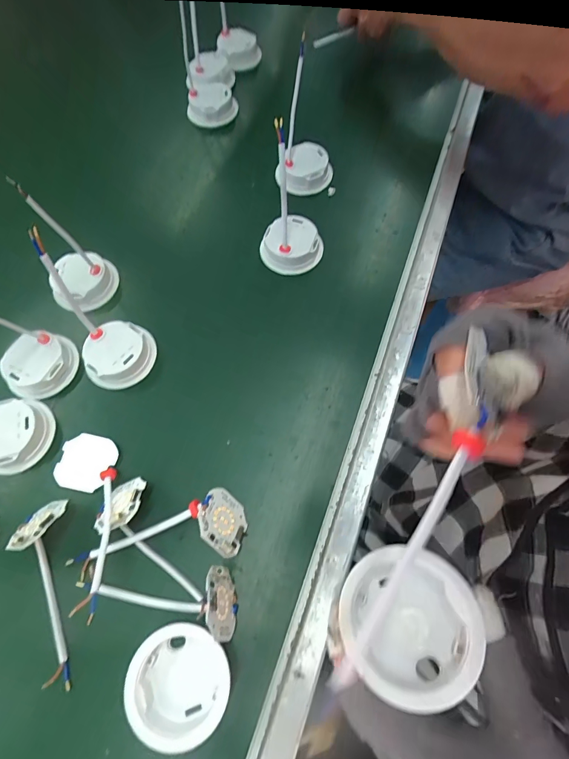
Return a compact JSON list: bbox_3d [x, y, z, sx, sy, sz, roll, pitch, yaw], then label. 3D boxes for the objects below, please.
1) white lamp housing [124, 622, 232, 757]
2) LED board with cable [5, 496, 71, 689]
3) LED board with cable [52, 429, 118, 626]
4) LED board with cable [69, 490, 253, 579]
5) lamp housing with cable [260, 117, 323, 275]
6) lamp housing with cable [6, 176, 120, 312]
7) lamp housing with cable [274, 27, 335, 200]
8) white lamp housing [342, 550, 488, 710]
[{"bbox_3d":[-0.077,0.220,0.276,0.068,0.023,0.071,-1,67,3],"label":"white lamp housing"},{"bbox_3d":[-0.195,0.167,0.295,0.043,0.034,0.138,-10,70,-2],"label":"LED board with cable"},{"bbox_3d":[-0.157,0.111,0.309,0.050,0.029,0.150,-26,50,-9],"label":"LED board with cable"},{"bbox_3d":[-0.103,0.136,0.300,0.147,0.045,0.055,-23,71,-7],"label":"LED board with cable"},{"bbox_3d":[0.009,-0.180,0.396,0.071,0.116,0.080,5,70,3],"label":"lamp housing with cable"},{"bbox_3d":[-0.224,-0.132,0.367,0.067,0.134,0.070,0,70,0],"label":"lamp housing with cable"},{"bbox_3d":[0.026,-0.292,0.445,0.071,0.127,0.072,5,70,3],"label":"lamp housing with cable"},{"bbox_3d":[0.066,0.131,0.210,0.067,0.037,0.066,3,70,1],"label":"white lamp housing"}]

